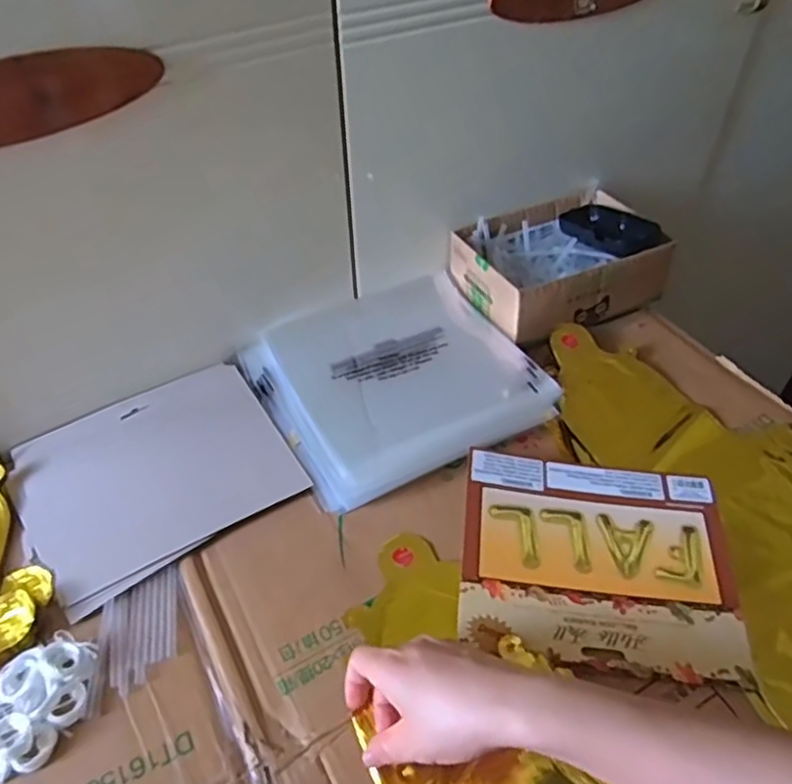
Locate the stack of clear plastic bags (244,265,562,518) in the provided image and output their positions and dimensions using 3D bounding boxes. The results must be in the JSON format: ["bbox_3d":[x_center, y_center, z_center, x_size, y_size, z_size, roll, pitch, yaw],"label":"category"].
[{"bbox_3d":[-0.002,-0.019,0.622,0.234,0.030,0.217,-24,51,-20],"label":"stack of clear plastic bags"}]

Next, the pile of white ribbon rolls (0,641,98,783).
[{"bbox_3d":[-0.226,0.197,0.421,0.058,0.015,0.079,2,47,3],"label":"pile of white ribbon rolls"}]

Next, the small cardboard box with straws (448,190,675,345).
[{"bbox_3d":[0.160,-0.129,0.687,0.184,0.080,0.138,-20,49,-17],"label":"small cardboard box with straws"}]

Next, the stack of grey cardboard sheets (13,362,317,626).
[{"bbox_3d":[-0.195,0.064,0.554,0.200,0.015,0.172,-28,52,-23],"label":"stack of grey cardboard sheets"}]

